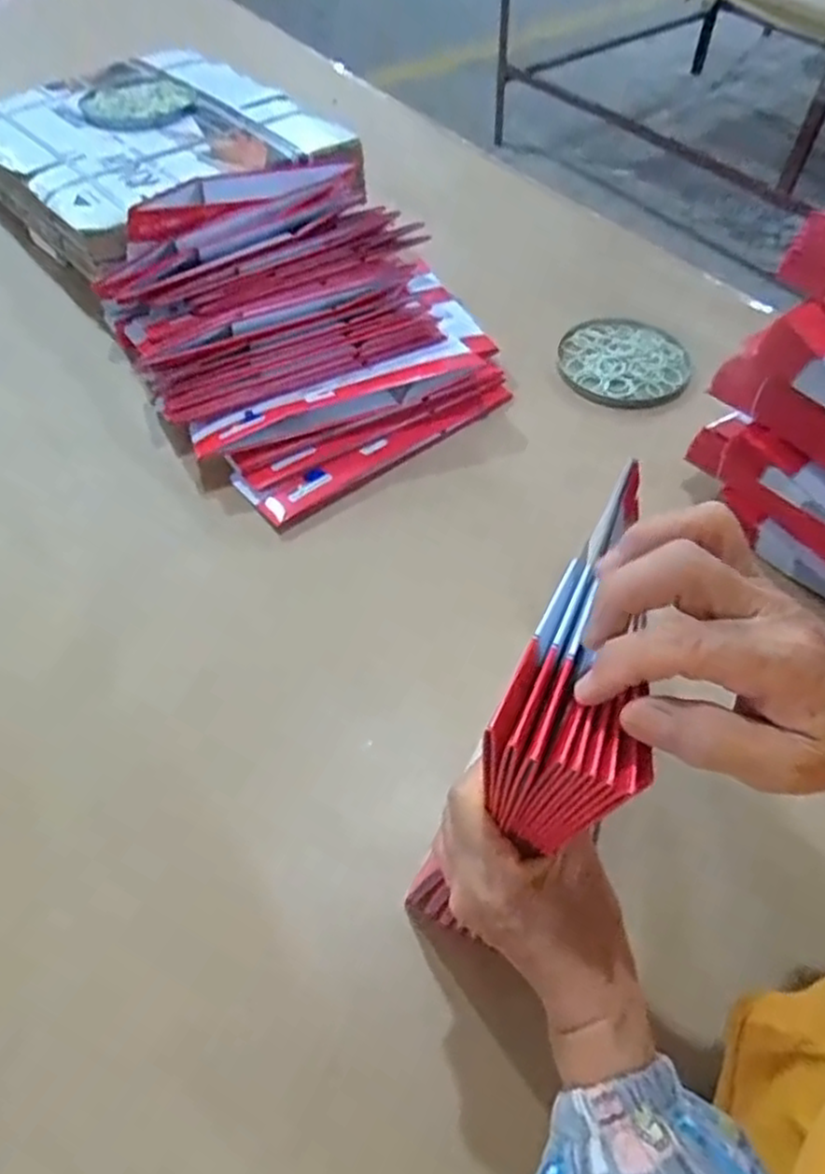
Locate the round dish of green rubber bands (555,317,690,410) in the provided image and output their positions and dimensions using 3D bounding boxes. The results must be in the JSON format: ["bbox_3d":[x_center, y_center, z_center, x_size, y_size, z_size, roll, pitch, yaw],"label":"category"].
[{"bbox_3d":[0.277,-0.297,0.948,0.165,0.020,0.179,0,55,0],"label":"round dish of green rubber bands"}]

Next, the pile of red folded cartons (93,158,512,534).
[{"bbox_3d":[-0.120,-0.343,0.888,0.430,0.120,0.463,-29,60,-19],"label":"pile of red folded cartons"}]

